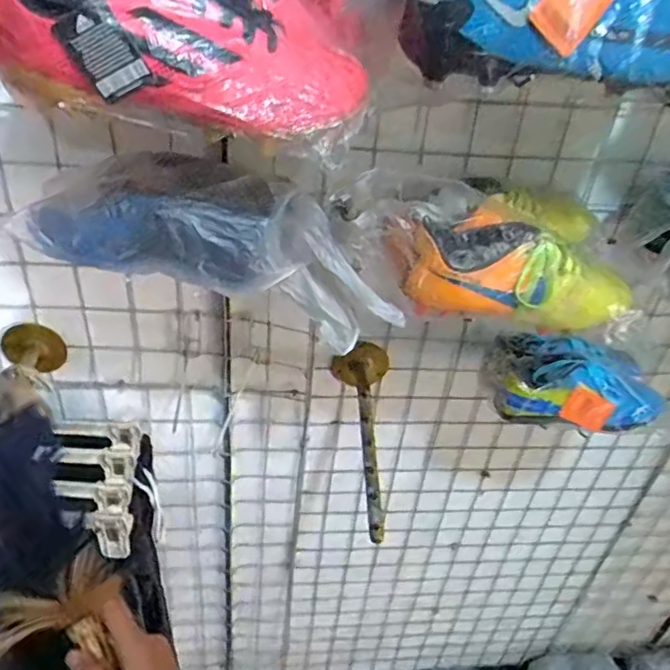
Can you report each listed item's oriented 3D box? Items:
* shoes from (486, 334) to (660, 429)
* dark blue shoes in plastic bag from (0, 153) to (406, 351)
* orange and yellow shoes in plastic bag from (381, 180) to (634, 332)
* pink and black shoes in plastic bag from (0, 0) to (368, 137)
[{"bbox_3d":[0.280,0.051,0.700,0.192,0.079,0.089,11,37,6],"label":"shoes"},{"bbox_3d":[-0.098,-0.090,0.525,0.311,0.112,0.091,15,35,-14],"label":"dark blue shoes in plastic bag"},{"bbox_3d":[0.158,-0.086,0.562,0.220,0.087,0.139,7,37,0],"label":"orange and yellow shoes in plastic bag"},{"bbox_3d":[-0.096,-0.219,0.413,0.230,0.102,0.143,10,37,4],"label":"pink and black shoes in plastic bag"}]

